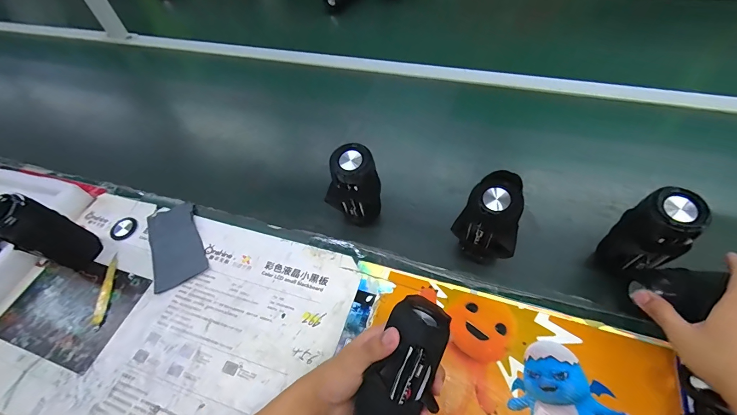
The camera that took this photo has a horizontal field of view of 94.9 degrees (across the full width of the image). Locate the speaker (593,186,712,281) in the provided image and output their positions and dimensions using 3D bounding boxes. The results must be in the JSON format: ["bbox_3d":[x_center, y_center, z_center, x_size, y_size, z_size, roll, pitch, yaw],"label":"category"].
[{"bbox_3d":[0.358,0.047,0.440,0.063,0.149,0.060,16,56,17],"label":"speaker"}]

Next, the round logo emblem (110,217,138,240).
[{"bbox_3d":[-0.437,0.038,0.605,0.047,0.005,0.045,-3,52,3],"label":"round logo emblem"}]

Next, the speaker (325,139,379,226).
[{"bbox_3d":[-0.021,-0.022,0.526,0.061,0.147,0.058,18,56,18],"label":"speaker"}]

